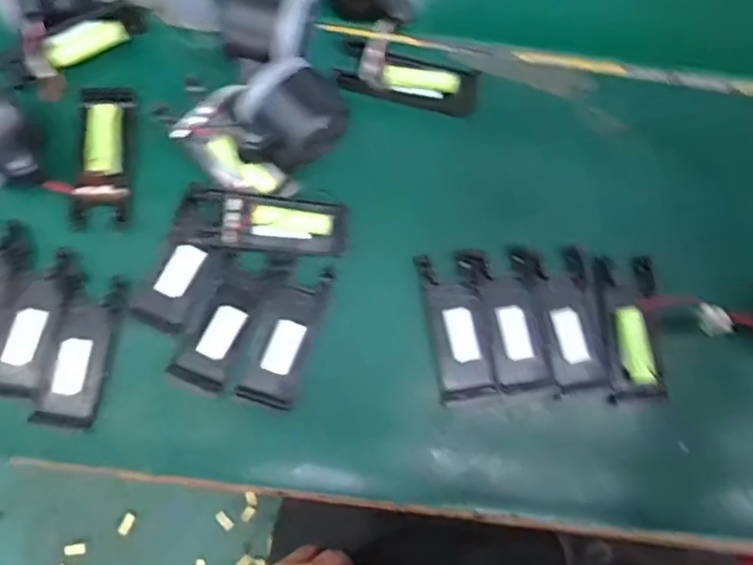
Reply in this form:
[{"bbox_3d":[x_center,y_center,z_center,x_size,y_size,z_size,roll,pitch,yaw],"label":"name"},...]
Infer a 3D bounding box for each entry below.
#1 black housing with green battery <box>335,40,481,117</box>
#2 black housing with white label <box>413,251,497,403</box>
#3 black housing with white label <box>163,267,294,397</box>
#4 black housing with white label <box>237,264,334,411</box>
[{"bbox_3d":[0.025,-0.154,0.465,0.101,0.013,0.044,13,79,1],"label":"black housing with green battery"},{"bbox_3d":[0.056,0.028,0.435,0.038,0.013,0.099,-10,79,-3],"label":"black housing with white label"},{"bbox_3d":[-0.100,0.025,0.427,0.041,0.008,0.098,27,80,4],"label":"black housing with white label"},{"bbox_3d":[-0.062,0.034,0.427,0.039,0.010,0.097,18,79,2],"label":"black housing with white label"}]

